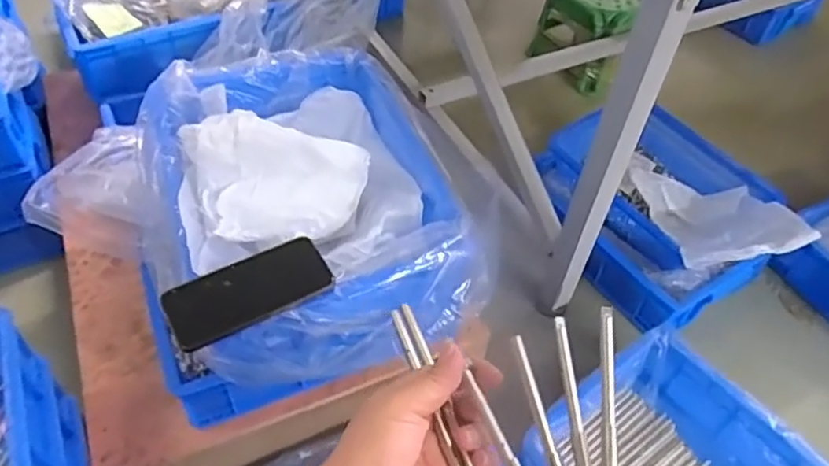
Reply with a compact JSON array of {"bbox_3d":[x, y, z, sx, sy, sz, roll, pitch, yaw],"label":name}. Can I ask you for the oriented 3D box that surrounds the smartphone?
[{"bbox_3d":[-0.166,0.056,0.618,0.158,0.011,0.077,-26,55,-25],"label":"smartphone"}]

